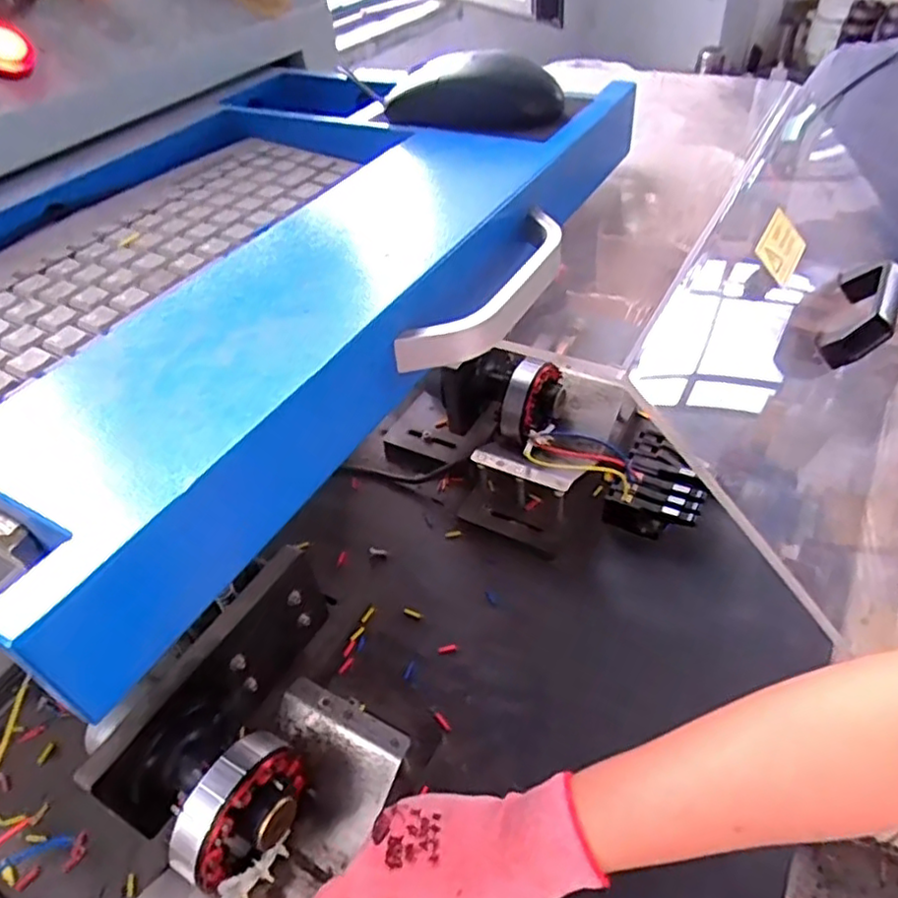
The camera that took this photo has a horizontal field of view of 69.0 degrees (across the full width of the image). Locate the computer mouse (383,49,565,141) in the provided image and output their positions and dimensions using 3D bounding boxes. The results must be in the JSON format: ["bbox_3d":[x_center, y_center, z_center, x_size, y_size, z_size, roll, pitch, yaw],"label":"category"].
[{"bbox_3d":[0.014,-0.230,0.422,0.116,0.039,0.059,15,48,20],"label":"computer mouse"}]

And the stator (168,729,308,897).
[{"bbox_3d":[-0.125,0.226,0.402,0.053,0.081,0.091,16,48,22],"label":"stator"}]

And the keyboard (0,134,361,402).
[{"bbox_3d":[-0.180,-0.118,0.371,0.117,0.012,0.282,20,49,23],"label":"keyboard"}]

